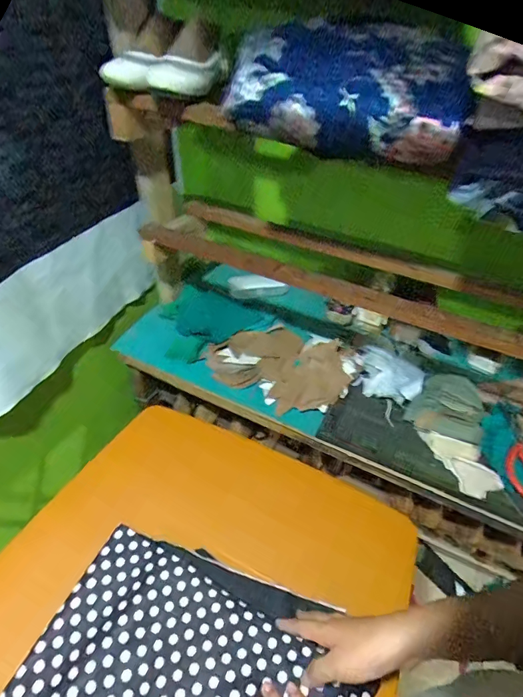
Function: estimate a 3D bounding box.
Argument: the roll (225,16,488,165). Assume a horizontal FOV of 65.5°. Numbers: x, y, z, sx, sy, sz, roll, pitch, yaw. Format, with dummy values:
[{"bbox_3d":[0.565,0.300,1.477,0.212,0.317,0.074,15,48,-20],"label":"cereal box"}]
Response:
[{"bbox_3d":[0.111,-0.328,0.517,0.300,0.130,0.142,24,44,19],"label":"roll"}]

